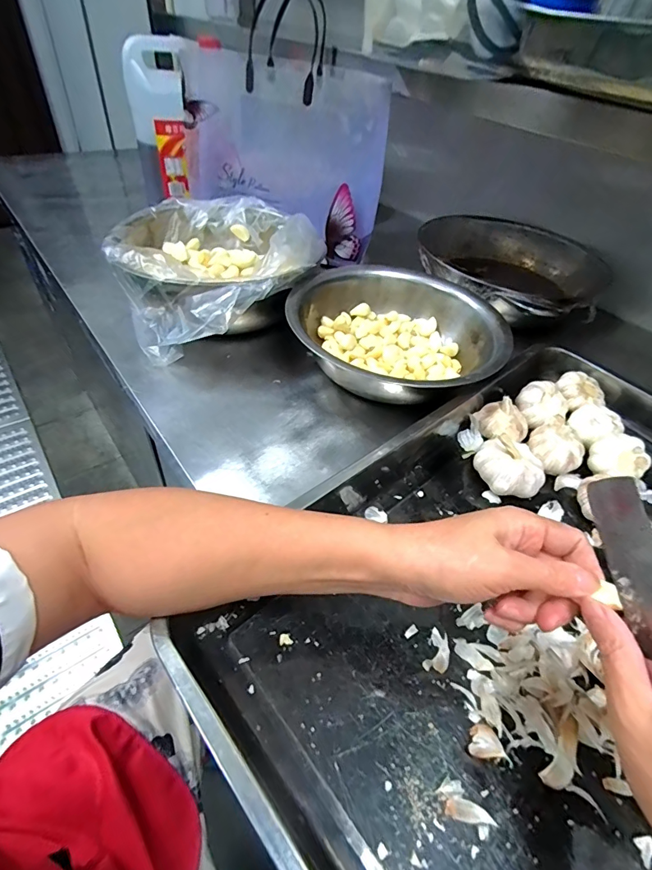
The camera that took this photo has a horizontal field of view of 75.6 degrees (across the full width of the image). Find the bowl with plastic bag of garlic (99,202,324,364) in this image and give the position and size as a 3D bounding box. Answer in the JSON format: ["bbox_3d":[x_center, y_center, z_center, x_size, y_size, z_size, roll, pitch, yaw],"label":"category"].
[{"bbox_3d":[-0.161,-0.234,0.619,0.279,0.126,0.292,4,45,-4],"label":"bowl with plastic bag of garlic"}]

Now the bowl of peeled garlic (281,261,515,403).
[{"bbox_3d":[0.093,-0.130,0.561,0.275,0.081,0.246,24,50,19],"label":"bowl of peeled garlic"}]

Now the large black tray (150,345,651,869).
[{"bbox_3d":[0.232,0.119,0.368,0.631,0.064,0.425,-30,55,-27],"label":"large black tray"}]

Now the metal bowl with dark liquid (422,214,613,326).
[{"bbox_3d":[0.318,-0.294,0.739,0.312,0.077,0.311,1,47,-1],"label":"metal bowl with dark liquid"}]

